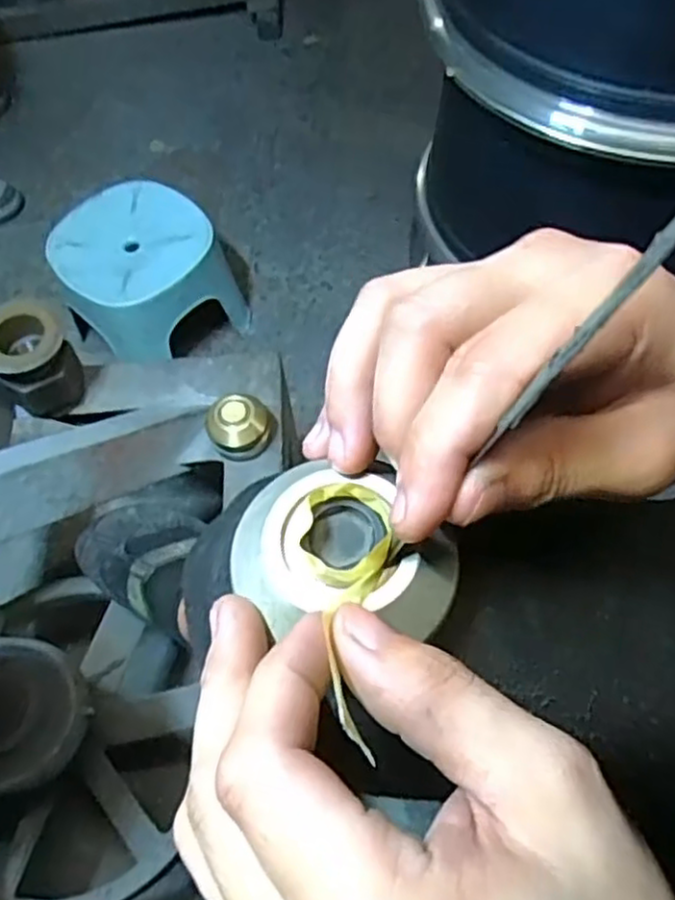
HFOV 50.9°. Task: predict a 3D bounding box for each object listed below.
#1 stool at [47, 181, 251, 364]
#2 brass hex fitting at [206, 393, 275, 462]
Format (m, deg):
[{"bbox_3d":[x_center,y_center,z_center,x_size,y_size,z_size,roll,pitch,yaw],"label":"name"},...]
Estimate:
[{"bbox_3d":[-0.284,-0.246,1.050,0.214,0.171,0.214,37,69,20],"label":"stool"},{"bbox_3d":[-0.098,-0.024,0.710,0.054,0.051,0.062,25,66,15],"label":"brass hex fitting"}]

